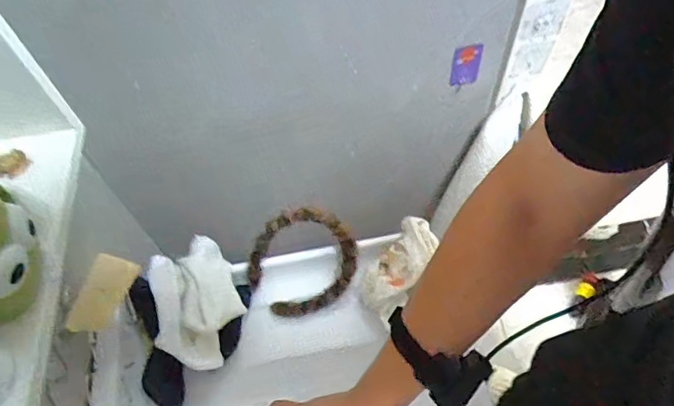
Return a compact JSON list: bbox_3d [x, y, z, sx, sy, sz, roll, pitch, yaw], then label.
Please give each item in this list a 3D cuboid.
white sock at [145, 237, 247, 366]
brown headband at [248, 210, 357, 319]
[{"bbox_3d":[-0.187,0.126,0.655,0.108,0.073,0.196,-23,59,-11],"label":"white sock"},{"bbox_3d":[-0.047,0.079,0.679,0.149,0.028,0.139,1,94,9],"label":"brown headband"}]

